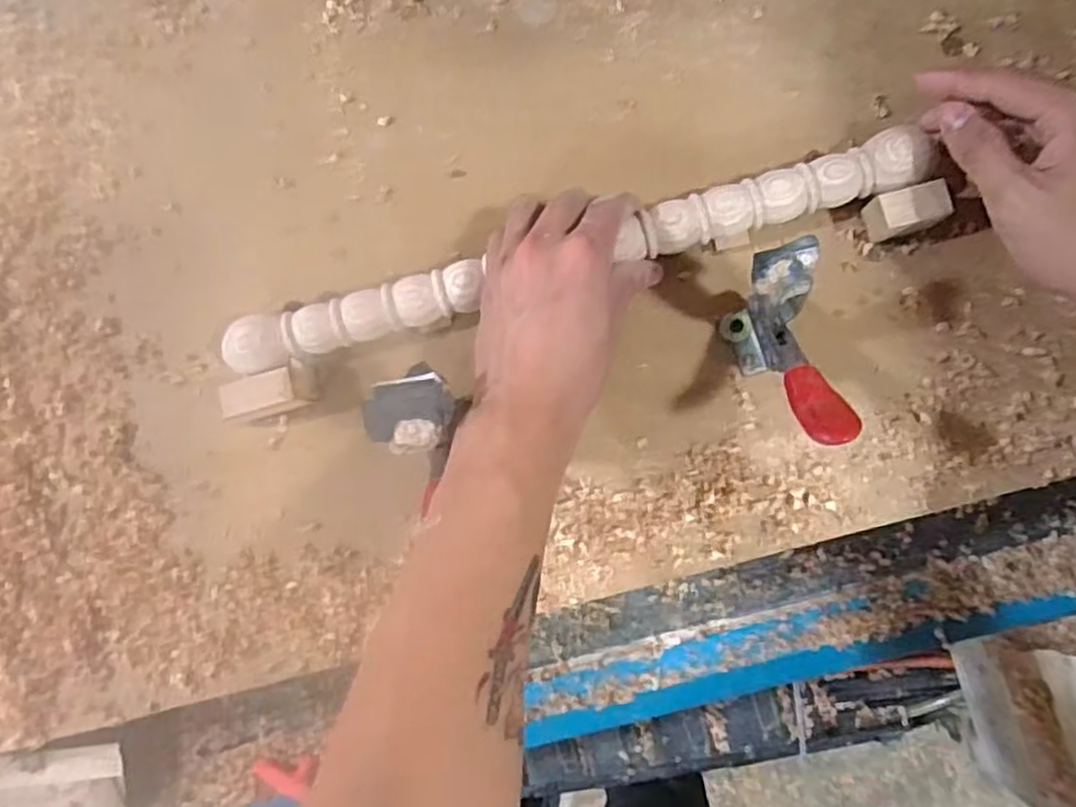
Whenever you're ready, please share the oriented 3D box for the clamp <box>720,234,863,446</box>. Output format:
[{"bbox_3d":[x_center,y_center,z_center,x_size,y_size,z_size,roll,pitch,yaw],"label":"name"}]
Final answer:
[{"bbox_3d":[0.128,-0.025,0.394,0.032,0.097,0.094,-12,85,3],"label":"clamp"}]

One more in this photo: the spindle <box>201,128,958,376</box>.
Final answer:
[{"bbox_3d":[0.018,-0.086,0.436,0.408,0.023,0.032,-15,85,3],"label":"spindle"}]

